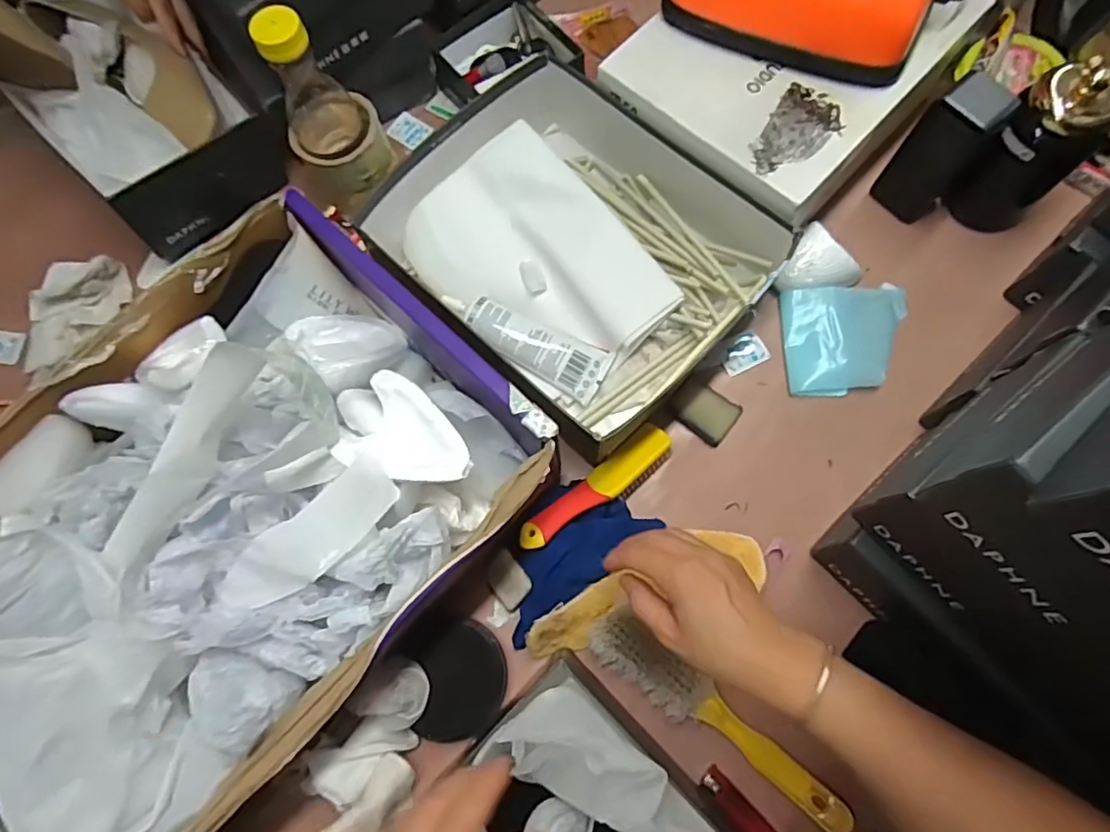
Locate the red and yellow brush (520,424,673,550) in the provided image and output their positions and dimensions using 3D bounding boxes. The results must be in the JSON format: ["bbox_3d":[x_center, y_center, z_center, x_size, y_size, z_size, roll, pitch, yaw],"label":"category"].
[{"bbox_3d":[0.037,0.063,0.522,0.157,0.023,0.037,-33,75,-19],"label":"red and yellow brush"}]

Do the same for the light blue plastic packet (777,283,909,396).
[{"bbox_3d":[0.279,-0.073,0.578,0.115,0.018,0.106,-1,74,2],"label":"light blue plastic packet"}]

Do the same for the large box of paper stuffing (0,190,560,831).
[{"bbox_3d":[-0.233,0.061,0.453,0.390,0.135,0.325,-44,77,-10],"label":"large box of paper stuffing"}]

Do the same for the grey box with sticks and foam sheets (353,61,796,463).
[{"bbox_3d":[0.007,-0.161,0.575,0.275,0.087,0.342,-43,77,-9],"label":"grey box with sticks and foam sheets"}]

